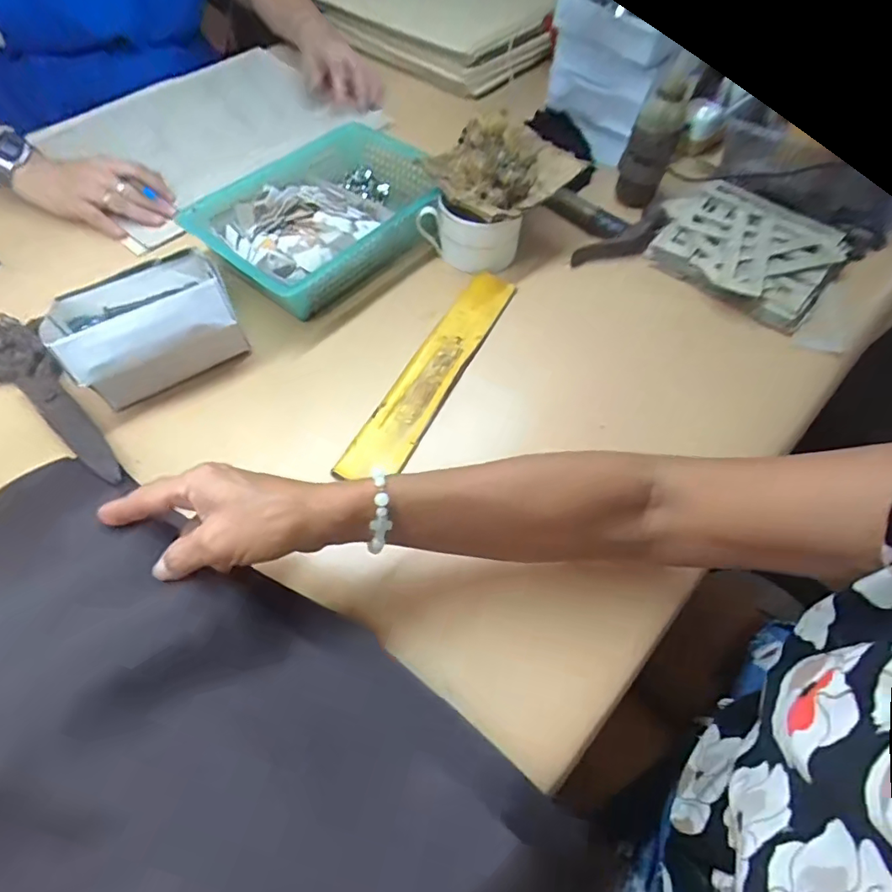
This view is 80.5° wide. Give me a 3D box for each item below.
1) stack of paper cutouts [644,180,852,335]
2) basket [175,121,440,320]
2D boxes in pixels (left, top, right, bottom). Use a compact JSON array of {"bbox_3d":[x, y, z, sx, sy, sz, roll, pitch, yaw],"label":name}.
[{"bbox_3d":[0.316,-0.213,0.556,0.168,0.028,0.166,36,63,19],"label":"stack of paper cutouts"},{"bbox_3d":[-0.121,-0.236,0.543,0.177,0.058,0.248,40,64,21],"label":"basket"}]

